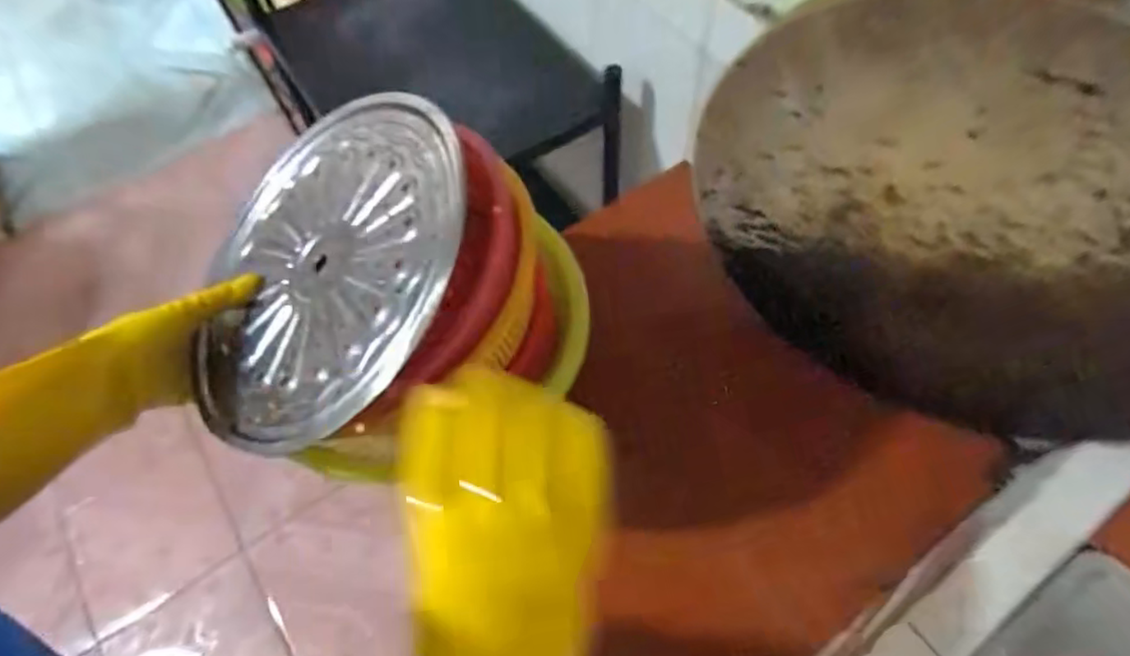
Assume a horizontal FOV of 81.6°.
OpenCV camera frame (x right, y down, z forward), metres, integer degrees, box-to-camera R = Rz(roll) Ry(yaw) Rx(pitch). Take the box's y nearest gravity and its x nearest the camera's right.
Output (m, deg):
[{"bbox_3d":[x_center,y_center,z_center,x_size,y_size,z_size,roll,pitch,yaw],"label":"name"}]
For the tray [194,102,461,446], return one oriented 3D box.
[{"bbox_3d":[-0.185,-0.053,0.511,0.260,0.014,0.282,-24,59,24],"label":"tray"}]

